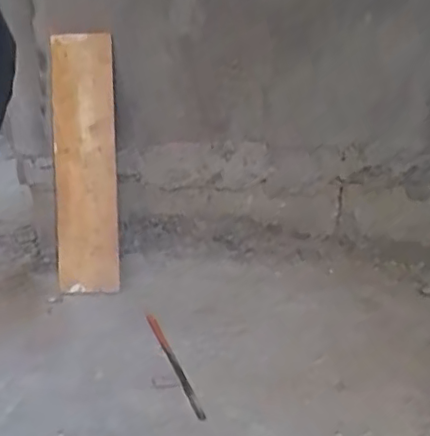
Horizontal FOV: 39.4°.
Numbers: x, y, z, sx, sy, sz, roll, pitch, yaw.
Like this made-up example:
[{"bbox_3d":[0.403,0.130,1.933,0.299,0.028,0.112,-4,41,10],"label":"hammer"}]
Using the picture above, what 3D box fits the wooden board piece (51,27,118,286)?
[{"bbox_3d":[-0.267,-0.111,1.232,0.144,0.520,0.019,1,1,14],"label":"wooden board piece"}]

